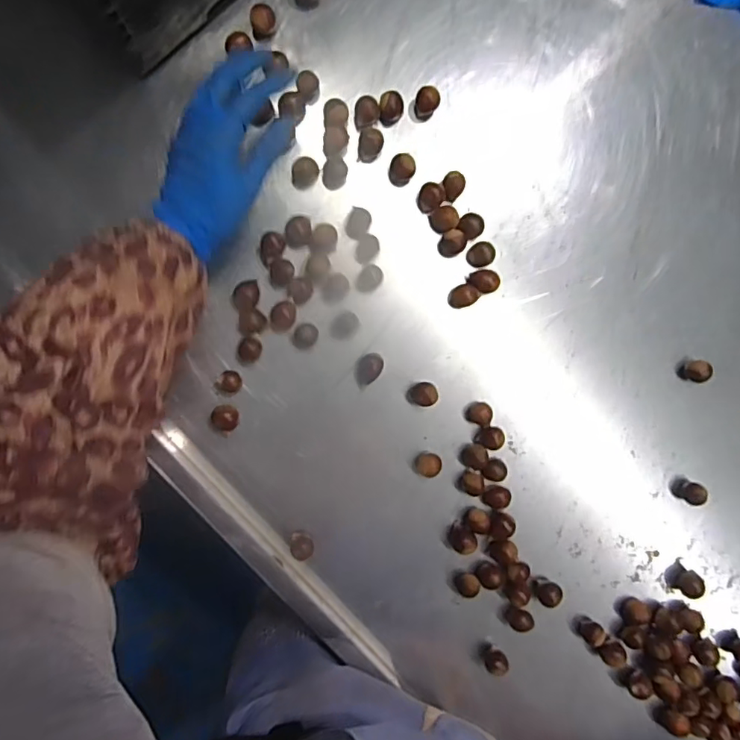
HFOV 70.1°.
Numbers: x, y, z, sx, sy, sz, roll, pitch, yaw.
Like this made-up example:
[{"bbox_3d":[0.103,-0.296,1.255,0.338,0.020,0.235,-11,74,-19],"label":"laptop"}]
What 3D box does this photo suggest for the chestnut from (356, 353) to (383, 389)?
[{"bbox_3d":[-0.001,0.000,0.472,0.020,0.012,0.031,38,87,-6],"label":"chestnut"}]

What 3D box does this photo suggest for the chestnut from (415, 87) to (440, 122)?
[{"bbox_3d":[0.050,-0.237,0.470,0.020,0.022,0.020,0,92,-6],"label":"chestnut"}]

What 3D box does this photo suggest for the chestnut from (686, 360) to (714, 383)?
[{"bbox_3d":[0.310,0.001,0.499,0.020,0.019,0.021,4,91,-7],"label":"chestnut"}]

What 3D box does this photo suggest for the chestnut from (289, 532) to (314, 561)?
[{"bbox_3d":[-0.061,0.156,0.472,0.020,0.016,0.023,5,91,-7],"label":"chestnut"}]

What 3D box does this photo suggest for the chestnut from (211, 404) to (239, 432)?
[{"bbox_3d":[-0.126,0.042,0.461,0.023,0.018,0.023,-7,93,-6],"label":"chestnut"}]

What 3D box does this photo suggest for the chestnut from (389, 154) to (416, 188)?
[{"bbox_3d":[0.028,-0.178,0.469,0.022,0.021,0.022,0,92,-6],"label":"chestnut"}]

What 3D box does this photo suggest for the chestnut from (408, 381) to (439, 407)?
[{"bbox_3d":[0.049,0.021,0.478,0.025,0.014,0.021,4,91,-7],"label":"chestnut"}]

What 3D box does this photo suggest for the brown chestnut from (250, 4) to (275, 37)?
[{"bbox_3d":[-0.092,-0.298,0.452,0.018,0.017,0.021,15,90,-7],"label":"brown chestnut"}]

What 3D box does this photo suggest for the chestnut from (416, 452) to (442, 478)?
[{"bbox_3d":[0.054,0.086,0.480,0.019,0.017,0.022,45,87,-6],"label":"chestnut"}]

